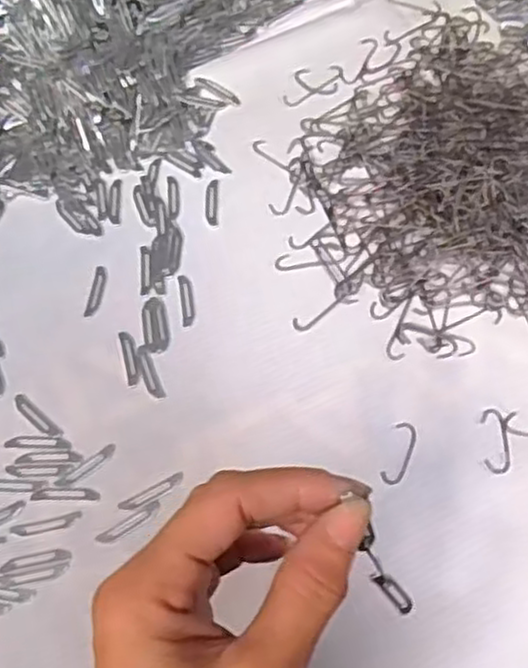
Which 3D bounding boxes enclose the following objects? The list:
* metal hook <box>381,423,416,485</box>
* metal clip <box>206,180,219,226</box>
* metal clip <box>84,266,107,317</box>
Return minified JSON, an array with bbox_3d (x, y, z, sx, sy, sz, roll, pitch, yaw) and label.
[{"bbox_3d":[0.069,0.060,0.371,0.012,0.004,0.033,19,67,10],"label":"metal hook"},{"bbox_3d":[-0.031,-0.081,0.443,0.007,0.004,0.032,0,65,2],"label":"metal clip"},{"bbox_3d":[-0.097,-0.025,0.422,0.008,0.004,0.033,7,65,5],"label":"metal clip"}]

